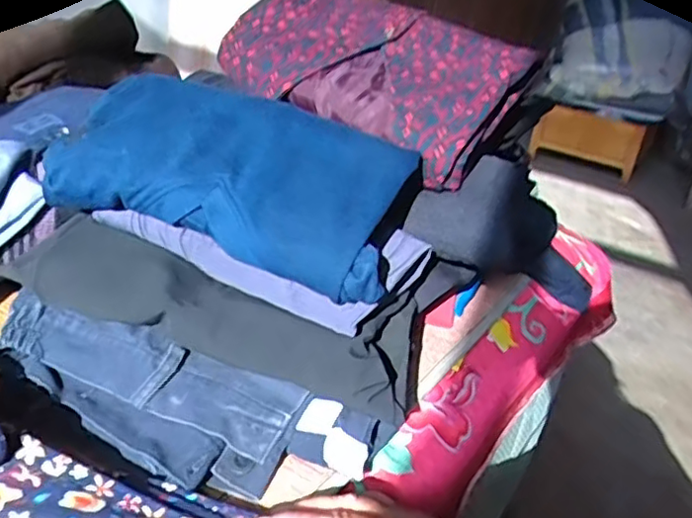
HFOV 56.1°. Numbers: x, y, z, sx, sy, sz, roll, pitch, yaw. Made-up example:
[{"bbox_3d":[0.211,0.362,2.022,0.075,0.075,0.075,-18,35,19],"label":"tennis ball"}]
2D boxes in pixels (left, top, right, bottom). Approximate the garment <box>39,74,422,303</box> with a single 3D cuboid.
[{"bbox_3d":[-0.082,-0.067,0.496,0.259,0.088,0.134,15,27,14],"label":"garment"}]

